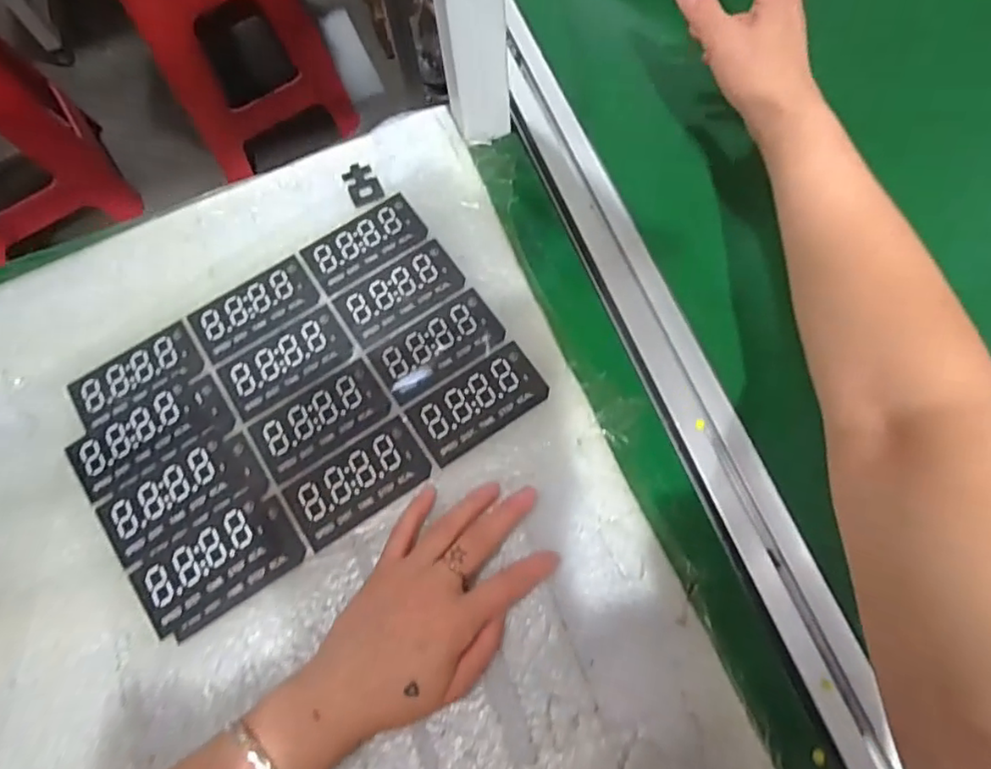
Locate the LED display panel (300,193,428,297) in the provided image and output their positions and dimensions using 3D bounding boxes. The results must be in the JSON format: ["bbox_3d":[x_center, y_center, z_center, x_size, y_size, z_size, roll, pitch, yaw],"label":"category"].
[{"bbox_3d":[-0.099,-0.108,0.465,0.091,0.004,0.047,-33,73,-9],"label":"LED display panel"}]

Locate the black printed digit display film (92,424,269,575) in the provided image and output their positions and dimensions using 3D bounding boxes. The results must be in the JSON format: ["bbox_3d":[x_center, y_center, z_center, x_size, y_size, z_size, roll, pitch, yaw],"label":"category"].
[{"bbox_3d":[-0.205,0.074,0.401,0.104,0.004,0.051,-29,72,-8],"label":"black printed digit display film"}]

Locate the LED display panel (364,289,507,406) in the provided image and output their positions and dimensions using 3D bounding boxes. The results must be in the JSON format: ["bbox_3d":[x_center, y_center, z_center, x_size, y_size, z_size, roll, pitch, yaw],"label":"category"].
[{"bbox_3d":[-0.042,-0.028,0.430,0.092,0.004,0.047,-33,73,-9],"label":"LED display panel"}]

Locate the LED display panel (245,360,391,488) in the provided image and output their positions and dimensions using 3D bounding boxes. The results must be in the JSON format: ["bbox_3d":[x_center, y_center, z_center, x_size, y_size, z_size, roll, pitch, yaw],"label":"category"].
[{"bbox_3d":[-0.120,0.024,0.416,0.091,0.004,0.049,-31,73,-9],"label":"LED display panel"}]

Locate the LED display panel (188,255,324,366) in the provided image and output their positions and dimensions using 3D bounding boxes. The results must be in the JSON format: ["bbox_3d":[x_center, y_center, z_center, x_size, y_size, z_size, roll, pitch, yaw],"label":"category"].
[{"bbox_3d":[-0.178,-0.056,0.450,0.091,0.004,0.046,-33,73,-9],"label":"LED display panel"}]

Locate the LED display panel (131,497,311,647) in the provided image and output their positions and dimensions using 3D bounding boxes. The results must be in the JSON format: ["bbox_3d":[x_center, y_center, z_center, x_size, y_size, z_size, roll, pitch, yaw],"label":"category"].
[{"bbox_3d":[-0.175,0.115,0.385,0.099,0.004,0.056,-32,73,-9],"label":"LED display panel"}]

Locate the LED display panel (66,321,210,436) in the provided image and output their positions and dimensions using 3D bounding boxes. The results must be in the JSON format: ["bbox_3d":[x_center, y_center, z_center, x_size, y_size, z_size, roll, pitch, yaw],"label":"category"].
[{"bbox_3d":[-0.256,-0.005,0.435,0.089,0.005,0.048,-34,73,-9],"label":"LED display panel"}]

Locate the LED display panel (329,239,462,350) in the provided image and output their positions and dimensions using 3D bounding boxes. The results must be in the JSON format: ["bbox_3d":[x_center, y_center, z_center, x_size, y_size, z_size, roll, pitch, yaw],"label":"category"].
[{"bbox_3d":[-0.070,-0.068,0.446,0.090,0.004,0.049,-32,73,-9],"label":"LED display panel"}]

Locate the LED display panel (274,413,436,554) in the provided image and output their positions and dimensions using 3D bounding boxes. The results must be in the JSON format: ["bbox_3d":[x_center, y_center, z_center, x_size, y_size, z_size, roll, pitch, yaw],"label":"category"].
[{"bbox_3d":[-0.090,0.065,0.399,0.092,0.004,0.046,-31,73,-9],"label":"LED display panel"}]

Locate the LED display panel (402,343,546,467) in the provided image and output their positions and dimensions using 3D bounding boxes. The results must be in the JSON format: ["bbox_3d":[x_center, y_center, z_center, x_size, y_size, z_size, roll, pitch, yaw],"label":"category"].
[{"bbox_3d":[-0.012,0.012,0.414,0.090,0.004,0.048,-33,73,-9],"label":"LED display panel"}]

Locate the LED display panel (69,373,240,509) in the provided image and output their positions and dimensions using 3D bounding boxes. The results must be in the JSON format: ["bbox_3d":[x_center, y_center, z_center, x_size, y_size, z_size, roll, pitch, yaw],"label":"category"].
[{"bbox_3d":[-0.235,0.036,0.418,0.107,0.005,0.048,-30,72,-8],"label":"LED display panel"}]

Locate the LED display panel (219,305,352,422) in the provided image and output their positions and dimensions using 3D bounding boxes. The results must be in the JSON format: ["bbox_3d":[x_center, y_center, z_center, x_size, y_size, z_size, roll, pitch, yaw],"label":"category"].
[{"bbox_3d":[-0.149,-0.016,0.434,0.091,0.004,0.047,-32,73,-9],"label":"LED display panel"}]

